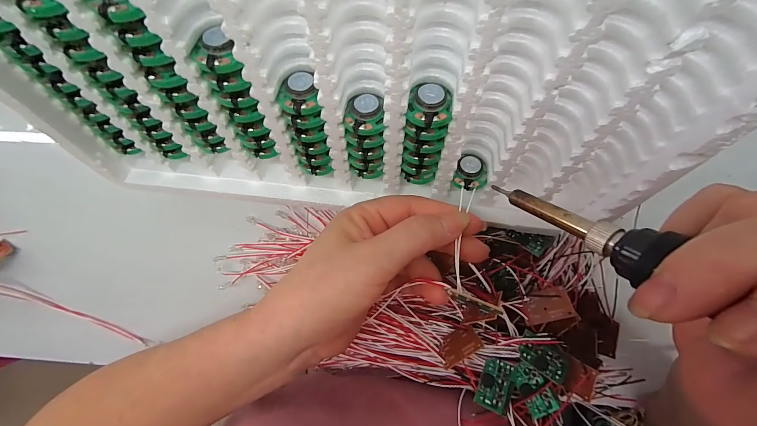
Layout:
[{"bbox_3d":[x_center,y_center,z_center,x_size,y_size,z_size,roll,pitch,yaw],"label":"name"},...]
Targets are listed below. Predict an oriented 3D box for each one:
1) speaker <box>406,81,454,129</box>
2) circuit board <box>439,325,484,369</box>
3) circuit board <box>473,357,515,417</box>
[{"bbox_3d":[0.026,-0.053,0.160,0.021,0.010,0.021,1,99,4],"label":"speaker"},{"bbox_3d":[0.052,0.085,0.206,0.026,0.018,0.004,-34,135,4],"label":"circuit board"},{"bbox_3d":[0.071,0.103,0.193,0.018,0.004,0.028,18,61,20],"label":"circuit board"}]

